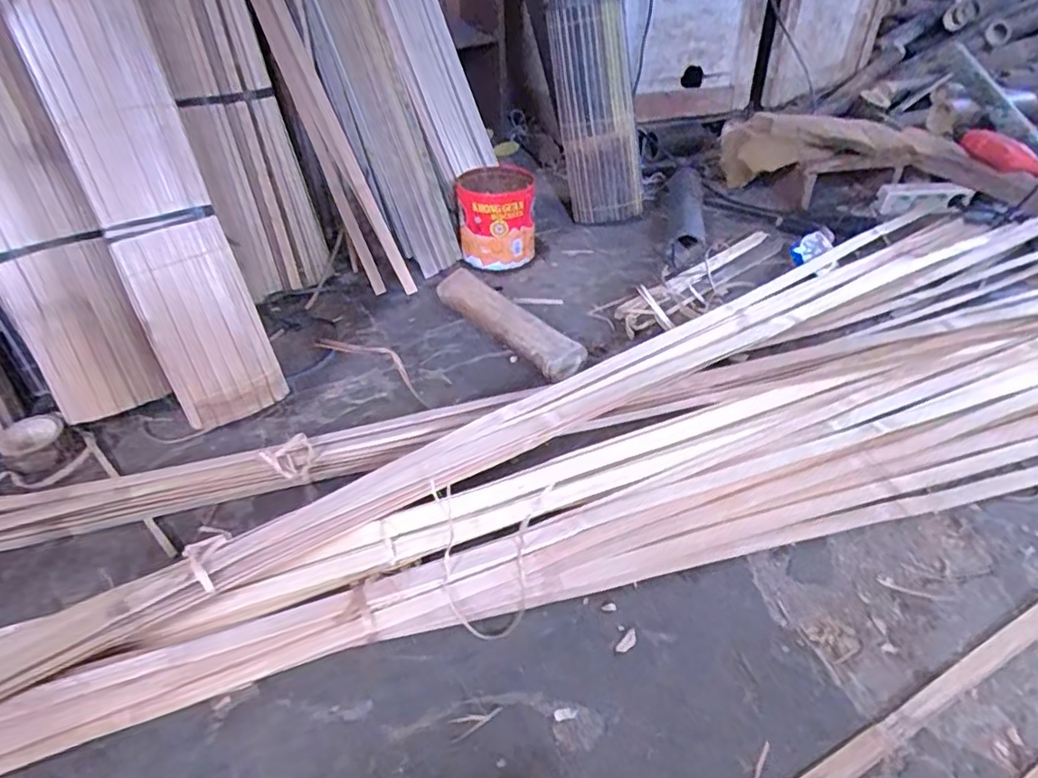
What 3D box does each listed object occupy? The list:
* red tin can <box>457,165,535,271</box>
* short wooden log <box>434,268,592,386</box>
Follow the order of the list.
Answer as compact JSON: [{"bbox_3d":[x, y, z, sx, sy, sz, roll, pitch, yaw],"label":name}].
[{"bbox_3d":[-0.046,-0.346,1.244,0.148,0.154,0.144,-4,40,-2],"label":"red tin can"},{"bbox_3d":[-0.026,-0.106,1.011,0.068,0.071,0.305,-33,49,-31],"label":"short wooden log"}]

